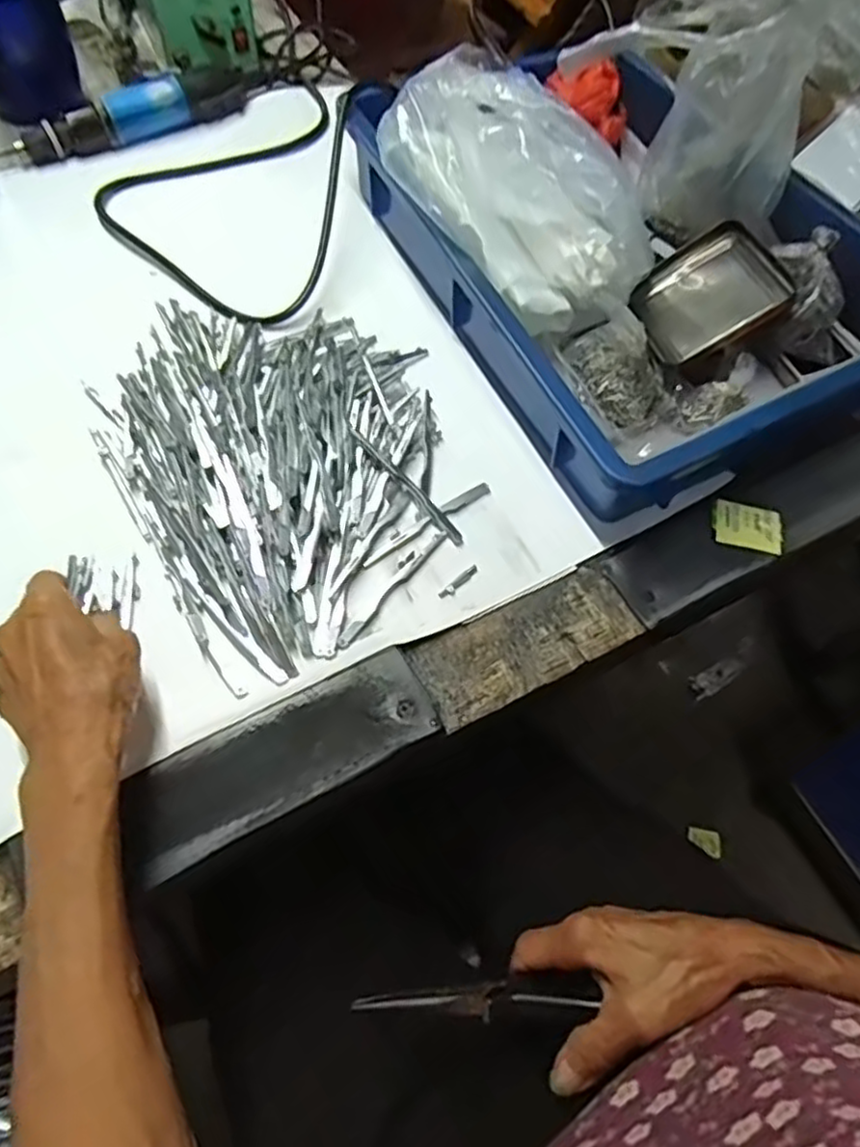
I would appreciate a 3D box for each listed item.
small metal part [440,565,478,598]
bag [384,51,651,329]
[{"bbox_3d":[0.018,0.004,0.438,0.006,0.004,0.032,42,65,18],"label":"small metal part"},{"bbox_3d":[0.060,-0.258,0.500,0.204,0.101,0.109,38,64,17],"label":"bag"}]

